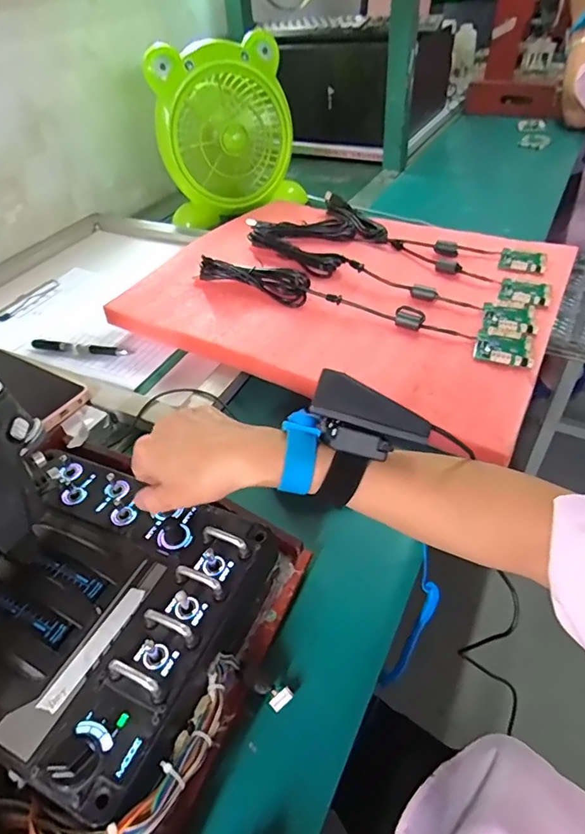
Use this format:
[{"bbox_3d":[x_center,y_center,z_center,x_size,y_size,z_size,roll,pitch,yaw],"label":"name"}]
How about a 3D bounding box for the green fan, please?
[{"bbox_3d":[-0.120,-0.493,0.859,0.239,0.250,0.121,-21,45,-15],"label":"green fan"}]

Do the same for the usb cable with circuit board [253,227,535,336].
[{"bbox_3d":[0.114,-0.186,0.636,0.395,0.021,0.061,26,48,22],"label":"usb cable with circuit board"}]

